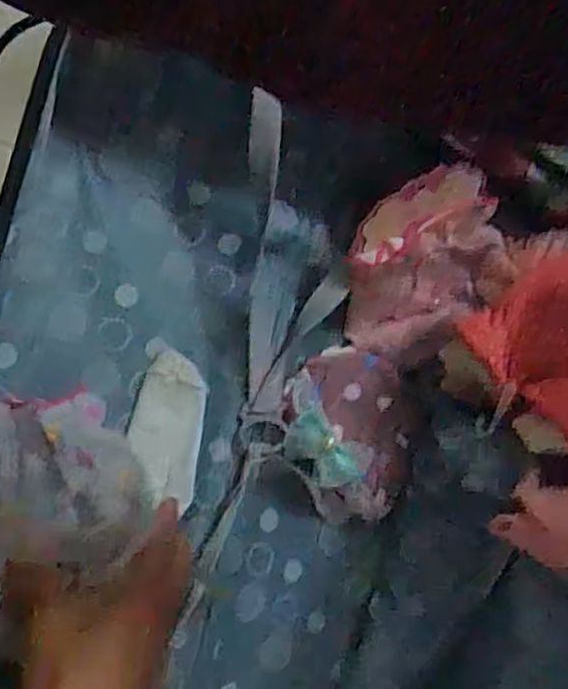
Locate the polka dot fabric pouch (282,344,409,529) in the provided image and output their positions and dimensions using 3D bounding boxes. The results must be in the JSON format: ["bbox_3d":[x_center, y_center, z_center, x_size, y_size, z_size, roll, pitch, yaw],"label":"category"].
[{"bbox_3d":[0.050,0.069,0.536,0.101,0.062,0.131,2,70,-1],"label":"polka dot fabric pouch"}]

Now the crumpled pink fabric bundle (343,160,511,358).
[{"bbox_3d":[0.111,-0.060,0.540,0.131,0.129,0.079,-26,72,-11],"label":"crumpled pink fabric bundle"}]

